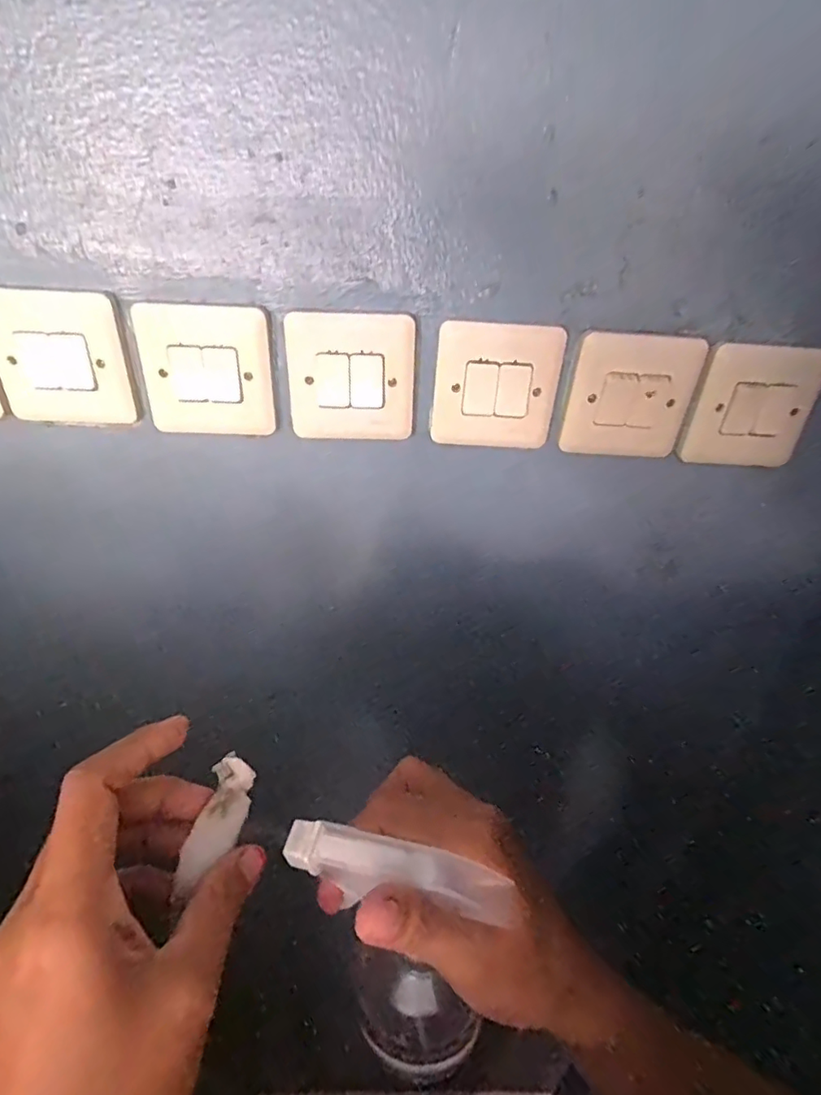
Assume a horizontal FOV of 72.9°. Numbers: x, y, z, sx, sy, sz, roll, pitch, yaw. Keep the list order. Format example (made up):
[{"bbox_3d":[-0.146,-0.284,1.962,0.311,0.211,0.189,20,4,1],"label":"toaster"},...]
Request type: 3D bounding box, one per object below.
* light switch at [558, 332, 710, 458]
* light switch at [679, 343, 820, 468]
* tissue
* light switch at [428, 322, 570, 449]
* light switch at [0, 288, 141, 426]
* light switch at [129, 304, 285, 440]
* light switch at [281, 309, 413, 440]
[{"bbox_3d":[0.143,-0.095,0.358,0.080,0.077,0.013,3,32,-2],"label":"light switch"},{"bbox_3d":[0.222,-0.088,0.358,0.077,0.081,0.012,2,38,2],"label":"light switch"},{"bbox_3d":[-0.079,0.112,0.227,0.015,0.016,0.051,15,71,17],"label":"tissue"},{"bbox_3d":[0.055,-0.102,0.356,0.078,0.075,0.009,2,32,-3],"label":"light switch"},{"bbox_3d":[-0.215,-0.115,0.343,0.081,0.078,0.009,3,32,-2],"label":"light switch"},{"bbox_3d":[-0.127,-0.110,0.350,0.081,0.078,0.011,1,32,-5],"label":"light switch"},{"bbox_3d":[-0.037,-0.107,0.352,0.080,0.075,0.009,2,32,-3],"label":"light switch"}]

